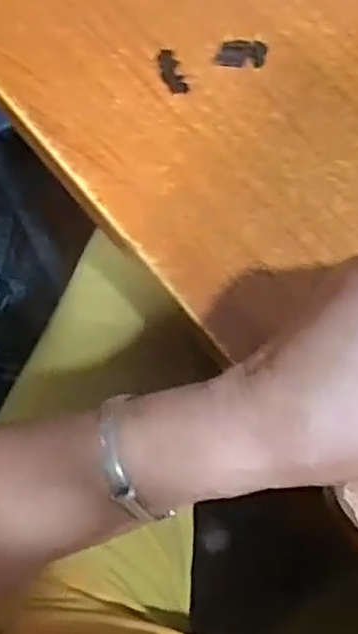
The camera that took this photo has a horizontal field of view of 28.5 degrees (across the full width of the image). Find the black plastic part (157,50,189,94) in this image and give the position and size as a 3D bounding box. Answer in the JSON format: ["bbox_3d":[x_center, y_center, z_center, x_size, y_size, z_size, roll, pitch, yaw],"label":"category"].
[{"bbox_3d":[-0.005,-0.143,0.410,0.012,0.004,0.030,-18,76,-7],"label":"black plastic part"}]

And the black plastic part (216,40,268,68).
[{"bbox_3d":[0.037,-0.153,0.412,0.029,0.008,0.013,3,74,-1],"label":"black plastic part"}]

